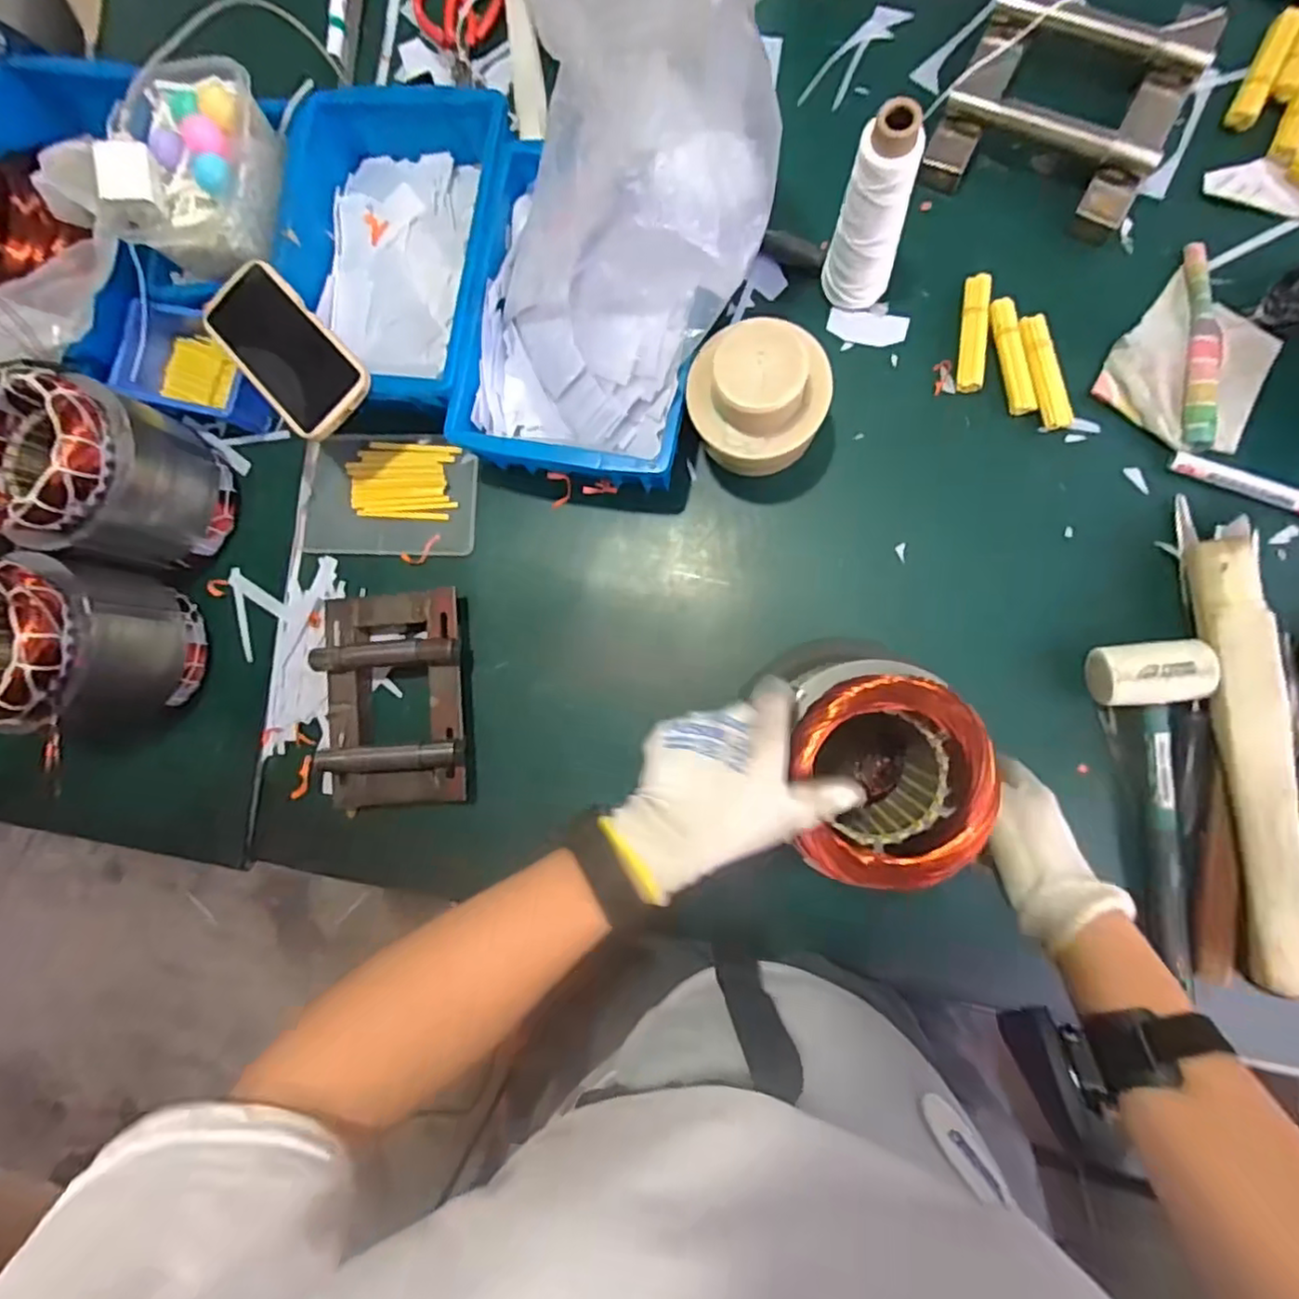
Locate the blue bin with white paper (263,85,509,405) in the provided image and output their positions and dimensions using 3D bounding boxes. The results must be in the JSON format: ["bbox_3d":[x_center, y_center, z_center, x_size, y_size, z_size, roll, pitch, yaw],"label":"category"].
[{"bbox_3d":[-0.234,-0.368,0.605,0.212,0.084,0.296,5,87,9],"label":"blue bin with white paper"}]

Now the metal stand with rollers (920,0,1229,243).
[{"bbox_3d":[0.359,-0.478,0.552,0.181,0.042,0.192,27,91,9],"label":"metal stand with rollers"}]

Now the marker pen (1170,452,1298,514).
[{"bbox_3d":[0.496,-0.132,0.519,0.138,0.013,0.019,25,90,9],"label":"marker pen"}]

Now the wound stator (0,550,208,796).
[{"bbox_3d":[-0.518,0.003,0.587,0.136,0.168,0.149,14,89,9],"label":"wound stator"}]

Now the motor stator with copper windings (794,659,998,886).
[{"bbox_3d":[0.161,0.085,0.459,0.116,0.124,0.144,4,86,9],"label":"motor stator with copper windings"}]

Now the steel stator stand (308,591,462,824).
[{"bbox_3d":[-0.241,0.047,0.600,0.143,0.041,0.197,-5,86,8],"label":"steel stator stand"}]

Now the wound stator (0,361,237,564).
[{"bbox_3d":[-0.493,-0.155,0.590,0.130,0.162,0.145,21,90,9],"label":"wound stator"}]

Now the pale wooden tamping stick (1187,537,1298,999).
[{"bbox_3d":[0.455,0.082,0.487,0.038,0.047,0.333,-4,85,8],"label":"pale wooden tamping stick"}]

